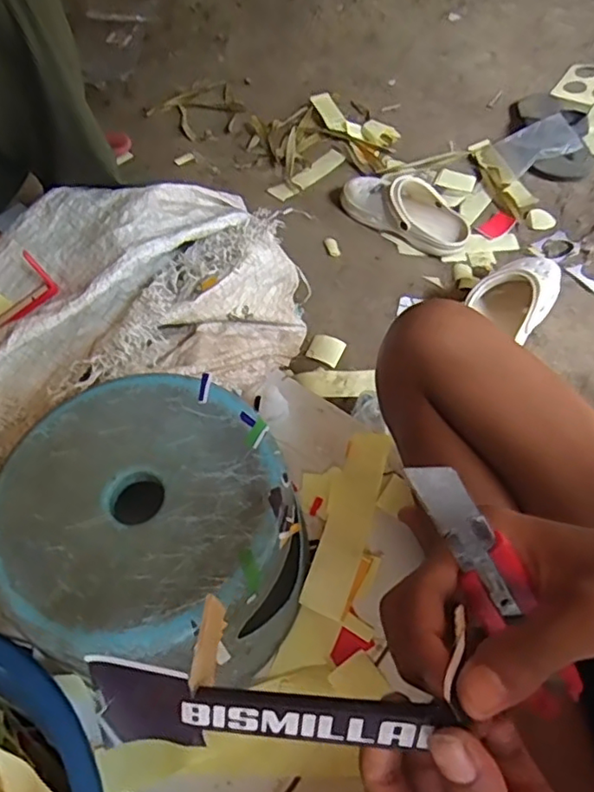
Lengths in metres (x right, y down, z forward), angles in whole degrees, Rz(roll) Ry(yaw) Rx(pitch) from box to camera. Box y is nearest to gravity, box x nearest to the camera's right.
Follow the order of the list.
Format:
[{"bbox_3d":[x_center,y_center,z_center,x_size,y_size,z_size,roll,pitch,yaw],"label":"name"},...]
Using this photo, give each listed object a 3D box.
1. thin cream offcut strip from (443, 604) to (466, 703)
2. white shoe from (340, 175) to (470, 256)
[{"bbox_3d":[0.061,0.099,0.228,0.006,0.008,0.041,18,33,14],"label":"thin cream offcut strip"},{"bbox_3d":[0.192,-0.330,1.031,0.235,0.075,0.096,32,65,21],"label":"white shoe"}]

